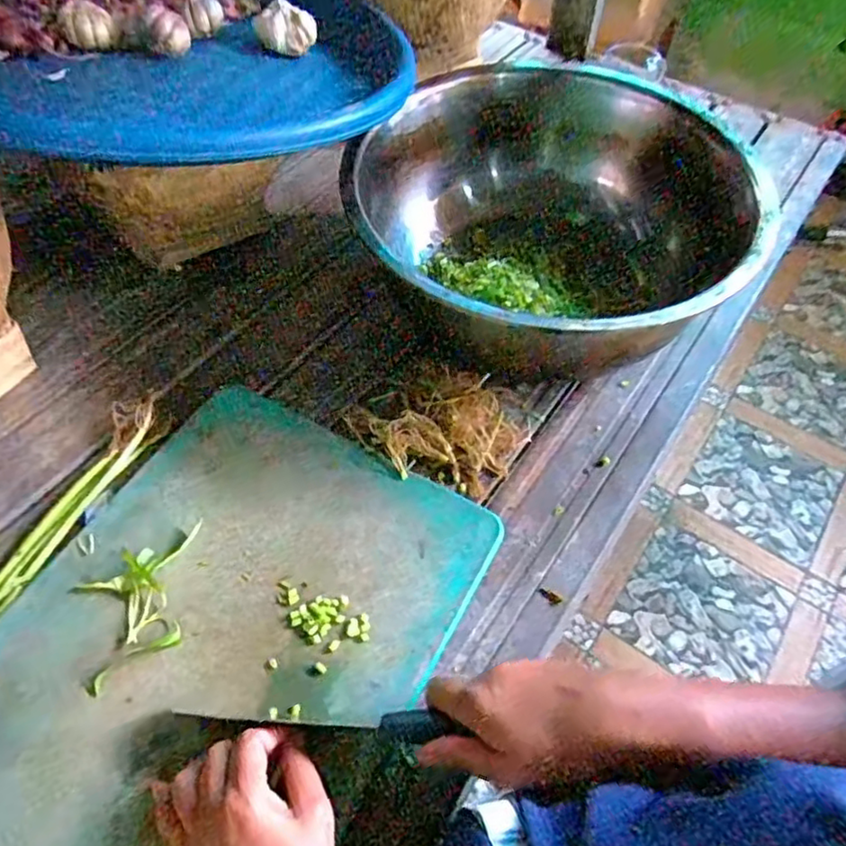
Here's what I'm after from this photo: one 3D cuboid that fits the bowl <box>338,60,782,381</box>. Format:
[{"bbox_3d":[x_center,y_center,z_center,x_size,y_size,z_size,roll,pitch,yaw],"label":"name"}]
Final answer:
[{"bbox_3d":[0.141,-0.175,0.606,0.331,0.156,0.331,0,56,0],"label":"bowl"}]

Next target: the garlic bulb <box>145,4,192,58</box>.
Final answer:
[{"bbox_3d":[-0.237,-0.362,0.570,0.040,0.038,0.045,-19,58,-12],"label":"garlic bulb"}]

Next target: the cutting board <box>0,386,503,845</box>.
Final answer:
[{"bbox_3d":[-0.165,0.184,0.442,0.295,0.017,0.445,23,59,15],"label":"cutting board"}]

